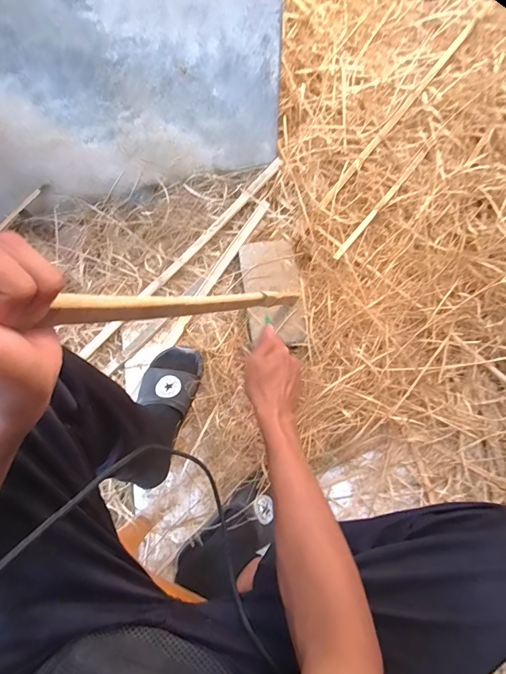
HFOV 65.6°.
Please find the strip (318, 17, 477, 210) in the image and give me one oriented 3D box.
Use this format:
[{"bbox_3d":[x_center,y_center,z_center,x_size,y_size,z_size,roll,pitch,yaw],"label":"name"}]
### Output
[{"bbox_3d":[0.327,-0.497,0.857,0.016,0.011,0.594,37,79,10],"label":"strip"}]

